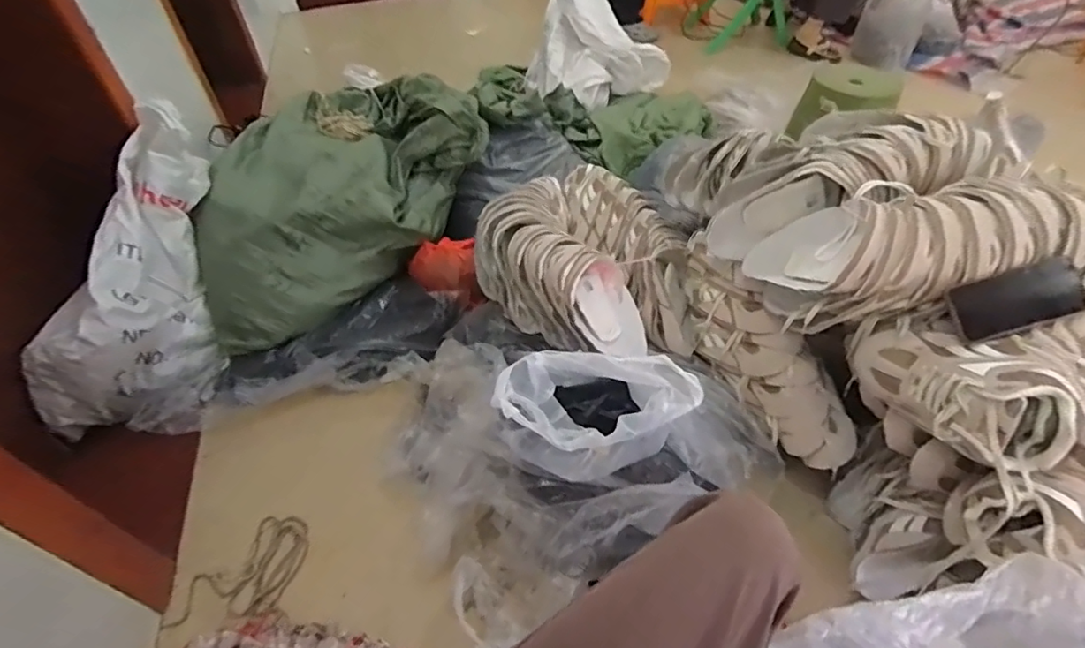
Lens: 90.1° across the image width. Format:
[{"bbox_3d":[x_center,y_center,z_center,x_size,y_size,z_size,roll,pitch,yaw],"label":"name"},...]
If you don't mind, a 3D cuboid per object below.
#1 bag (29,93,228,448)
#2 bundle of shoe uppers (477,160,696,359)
[{"bbox_3d":[-0.746,-0.098,1.006,0.188,0.631,0.279,11,4,13],"label":"bag"},{"bbox_3d":[0.078,-0.142,1.097,0.401,0.148,0.431,-5,47,-1],"label":"bundle of shoe uppers"}]

